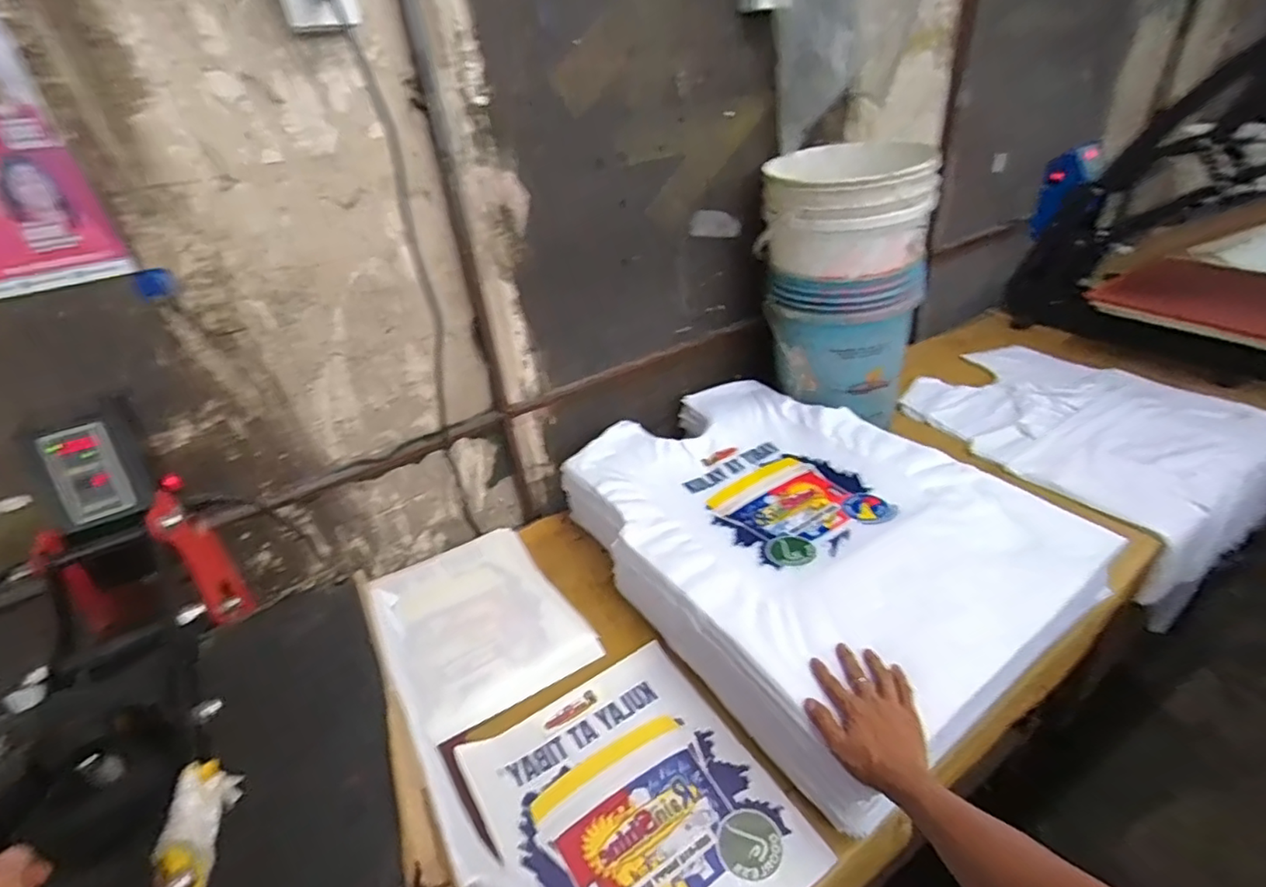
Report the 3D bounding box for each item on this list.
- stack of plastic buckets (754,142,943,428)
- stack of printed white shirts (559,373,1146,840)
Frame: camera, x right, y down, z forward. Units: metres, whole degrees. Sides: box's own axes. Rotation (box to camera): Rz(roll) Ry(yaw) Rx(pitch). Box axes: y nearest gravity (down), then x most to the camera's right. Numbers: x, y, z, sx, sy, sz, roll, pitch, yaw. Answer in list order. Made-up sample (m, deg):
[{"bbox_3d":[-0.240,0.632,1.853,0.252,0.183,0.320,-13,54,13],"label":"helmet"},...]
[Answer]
[{"bbox_3d":[0.419,-0.336,1.211,0.305,0.437,0.290,5,35,16],"label":"stack of plastic buckets"},{"bbox_3d":[0.257,0.138,0.981,0.543,0.130,0.703,-24,37,-26],"label":"stack of printed white shirts"}]

